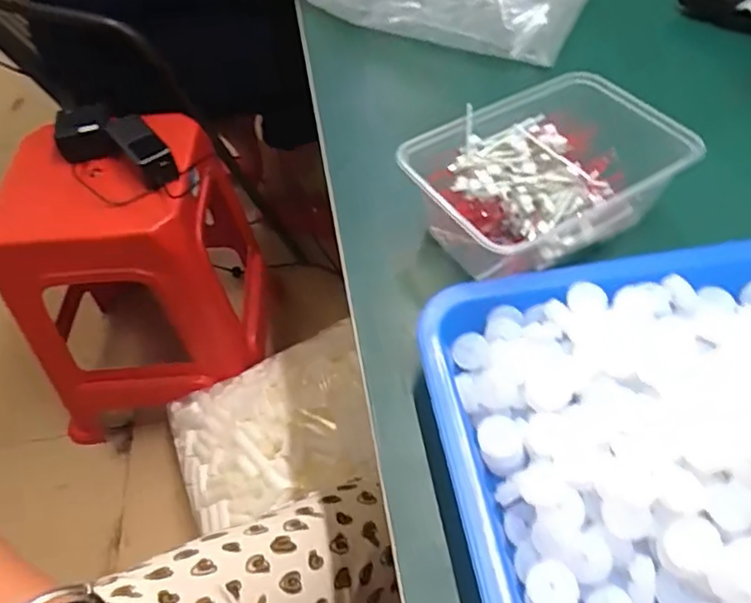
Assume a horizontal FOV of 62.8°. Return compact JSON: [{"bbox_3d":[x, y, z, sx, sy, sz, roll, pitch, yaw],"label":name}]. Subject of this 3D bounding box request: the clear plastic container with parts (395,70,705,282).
[{"bbox_3d":[0.110,-0.079,0.410,0.176,0.060,0.116,-27,54,-16],"label":"clear plastic container with parts"}]

